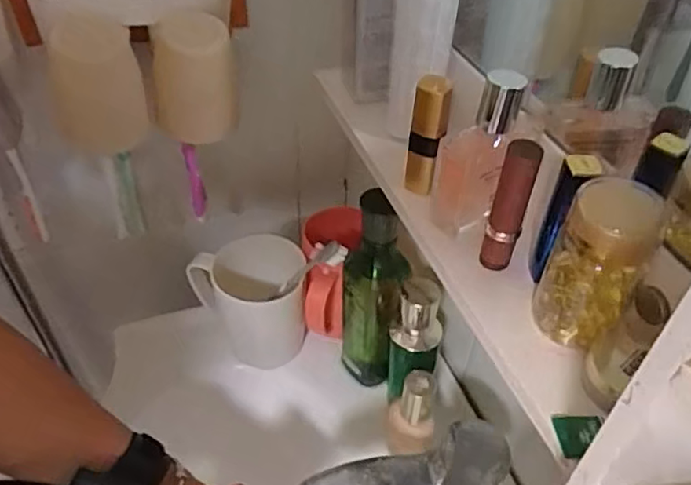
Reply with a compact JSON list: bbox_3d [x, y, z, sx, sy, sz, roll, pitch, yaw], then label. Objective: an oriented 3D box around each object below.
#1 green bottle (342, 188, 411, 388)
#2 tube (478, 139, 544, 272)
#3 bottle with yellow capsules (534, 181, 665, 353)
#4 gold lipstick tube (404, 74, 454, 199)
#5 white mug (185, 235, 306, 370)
[{"bbox_3d":[0.025,0.050,0.546,0.054,0.209,0.045,4,45,3],"label":"green bottle"},{"bbox_3d":[0.093,-0.019,0.343,0.019,0.081,0.017,12,46,11],"label":"tube"},{"bbox_3d":[0.127,0.012,0.308,0.042,0.081,0.039,27,50,24],"label":"bottle with yellow capsules"},{"bbox_3d":[0.053,-0.067,0.389,0.022,0.077,0.021,7,45,6],"label":"gold lipstick tube"},{"bbox_3d":[-0.093,0.063,0.609,0.103,0.107,0.085,-14,47,-15],"label":"white mug"}]

